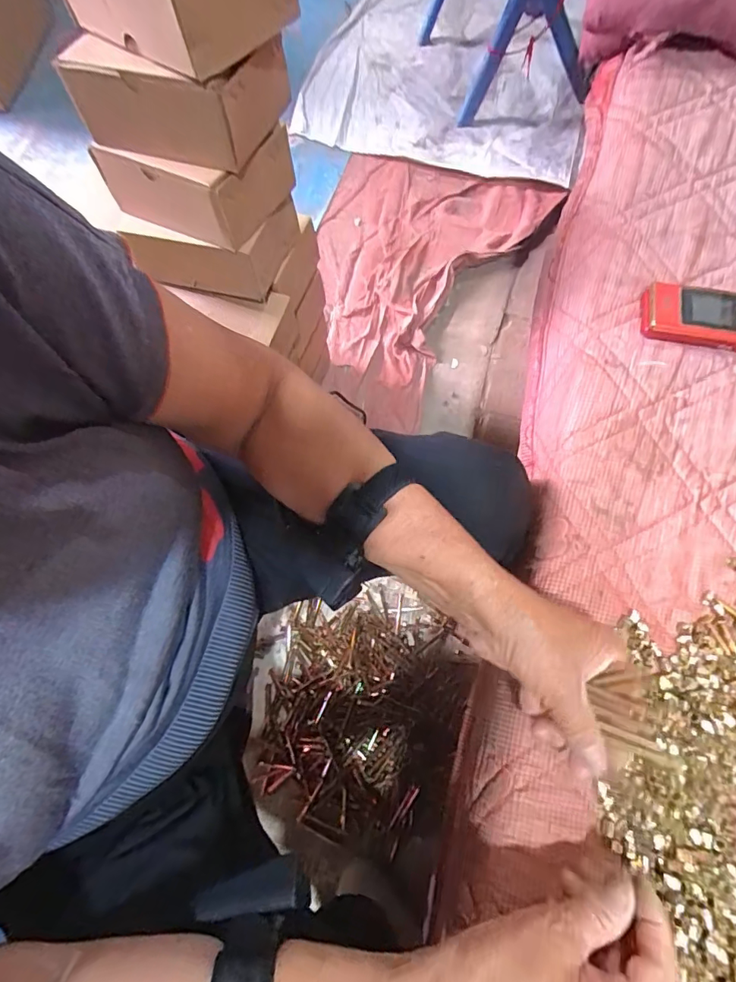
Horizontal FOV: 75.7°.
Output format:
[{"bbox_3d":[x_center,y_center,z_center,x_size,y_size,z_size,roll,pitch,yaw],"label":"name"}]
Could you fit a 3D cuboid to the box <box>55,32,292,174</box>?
[{"bbox_3d":[-0.190,-0.411,0.479,0.176,0.077,0.128,19,74,7],"label":"box"}]

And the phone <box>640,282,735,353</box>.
[{"bbox_3d":[0.315,-0.165,0.443,0.106,0.019,0.056,11,71,6],"label":"phone"}]

